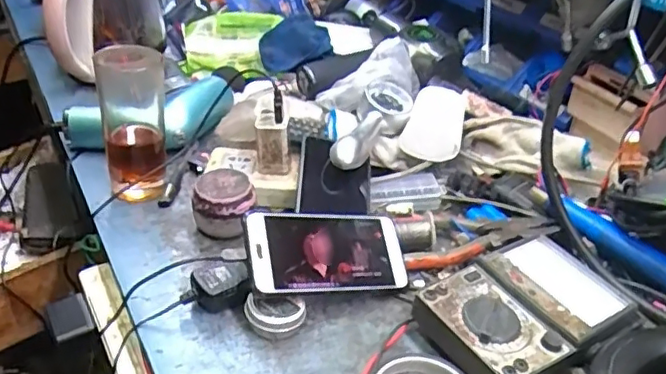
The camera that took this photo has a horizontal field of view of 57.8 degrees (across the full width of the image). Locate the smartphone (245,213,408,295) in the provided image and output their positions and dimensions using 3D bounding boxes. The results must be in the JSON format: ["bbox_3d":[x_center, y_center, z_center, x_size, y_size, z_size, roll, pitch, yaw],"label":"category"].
[{"bbox_3d":[-0.005,0.058,0.547,0.154,0.013,0.076,3,61,-29],"label":"smartphone"}]

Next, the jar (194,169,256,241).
[{"bbox_3d":[-0.109,0.017,0.610,0.061,0.050,0.056,5,32,-3],"label":"jar"}]

